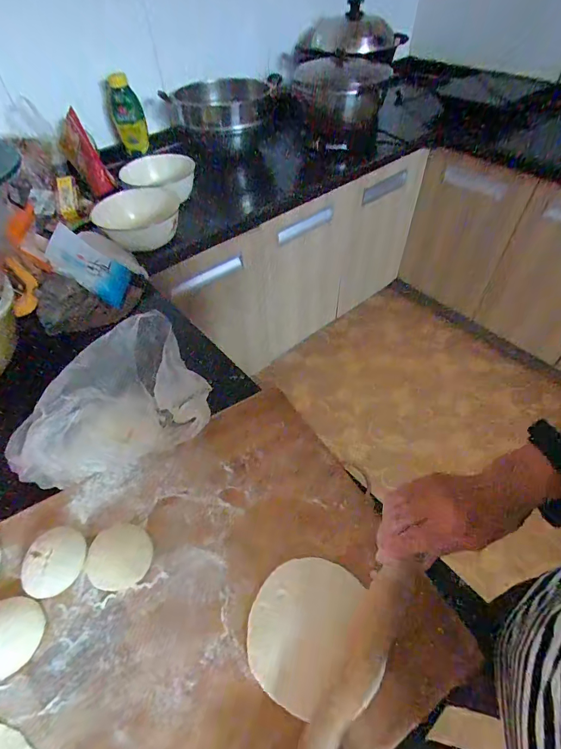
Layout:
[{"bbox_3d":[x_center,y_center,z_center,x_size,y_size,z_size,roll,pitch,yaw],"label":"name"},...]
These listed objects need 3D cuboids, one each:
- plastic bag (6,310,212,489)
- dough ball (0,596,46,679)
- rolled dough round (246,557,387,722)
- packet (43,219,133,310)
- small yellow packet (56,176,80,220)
[{"bbox_3d":[-0.215,0.045,0.454,0.240,0.120,0.121,-36,58,-24],"label":"plastic bag"},{"bbox_3d":[-0.277,0.263,0.361,0.060,0.021,0.064,-1,51,1],"label":"dough ball"},{"bbox_3d":[0.030,0.255,0.362,0.121,0.007,0.123,-3,51,-3],"label":"rolled dough round"},{"bbox_3d":[-0.367,-0.210,0.698,0.154,0.019,0.092,33,57,-29],"label":"packet"},{"bbox_3d":[-0.566,-0.475,0.959,0.048,0.020,0.127,-11,82,-9],"label":"small yellow packet"}]

